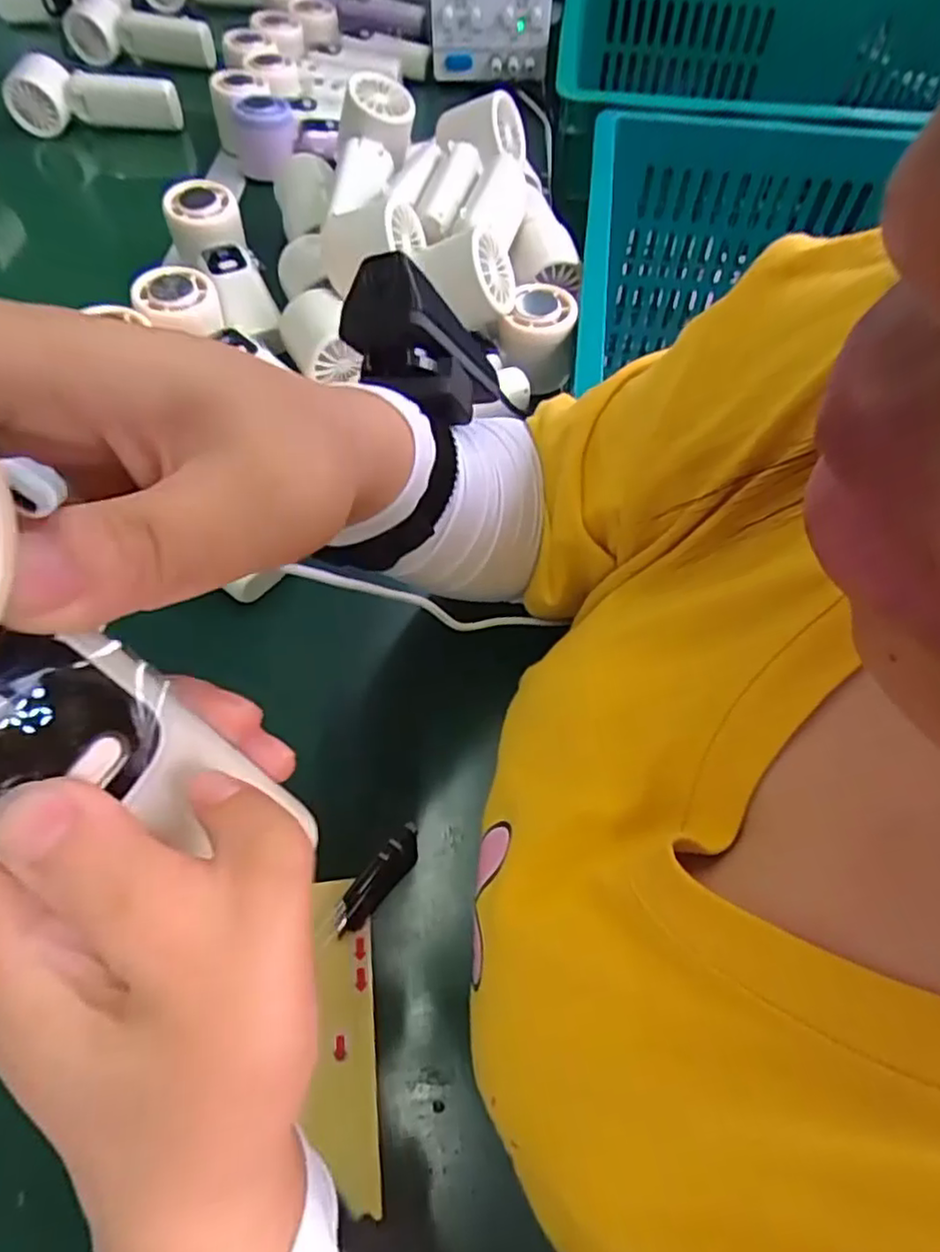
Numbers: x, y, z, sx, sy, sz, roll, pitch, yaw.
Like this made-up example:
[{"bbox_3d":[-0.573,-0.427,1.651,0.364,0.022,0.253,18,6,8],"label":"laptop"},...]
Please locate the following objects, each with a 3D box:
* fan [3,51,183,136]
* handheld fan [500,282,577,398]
[{"bbox_3d":[-0.405,-0.565,0.711,0.184,0.066,0.042,4,58,1],"label":"fan"},{"bbox_3d":[0.050,-0.204,0.474,0.047,0.055,0.045,0,58,-1],"label":"handheld fan"}]

